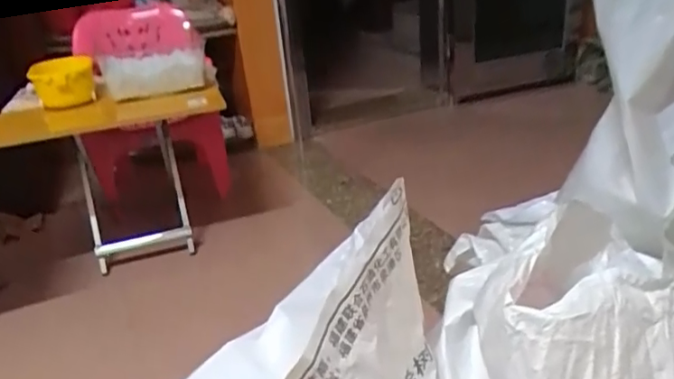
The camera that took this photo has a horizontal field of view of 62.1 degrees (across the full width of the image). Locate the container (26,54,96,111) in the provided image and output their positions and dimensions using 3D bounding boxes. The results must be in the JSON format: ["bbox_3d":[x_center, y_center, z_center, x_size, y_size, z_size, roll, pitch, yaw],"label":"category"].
[{"bbox_3d":[-0.739,-0.287,1.520,0.147,0.134,0.128,-14,27,-15],"label":"container"}]

